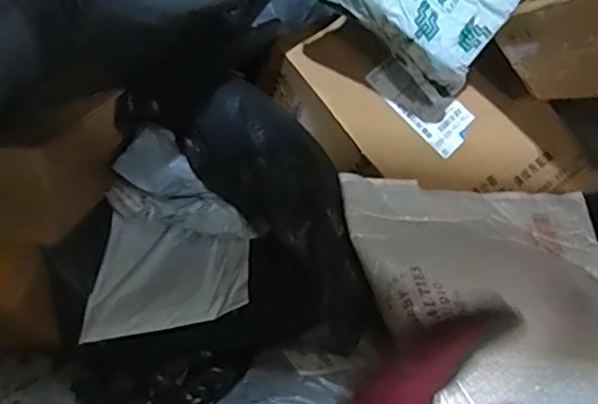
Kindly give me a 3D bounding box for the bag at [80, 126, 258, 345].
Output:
[{"bbox_3d":[-0.128,0.029,0.629,0.166,0.082,0.224,0,49,2],"label":"bag"}]

